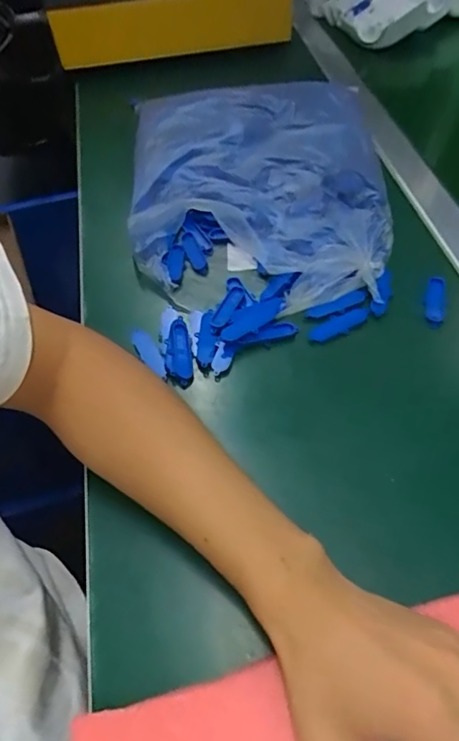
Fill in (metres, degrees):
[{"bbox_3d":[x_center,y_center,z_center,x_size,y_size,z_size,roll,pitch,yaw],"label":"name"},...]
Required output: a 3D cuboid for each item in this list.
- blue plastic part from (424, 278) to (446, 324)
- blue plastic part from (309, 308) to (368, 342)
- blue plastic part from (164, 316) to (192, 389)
[{"bbox_3d":[0.180,-0.062,0.447,0.016,0.013,0.049,13,54,14],"label":"blue plastic part"},{"bbox_3d":[0.093,-0.039,0.433,0.056,0.007,0.015,-23,54,-13],"label":"blue plastic part"},{"bbox_3d":[-0.042,-0.015,0.424,0.020,0.006,0.061,-5,69,-6],"label":"blue plastic part"}]

